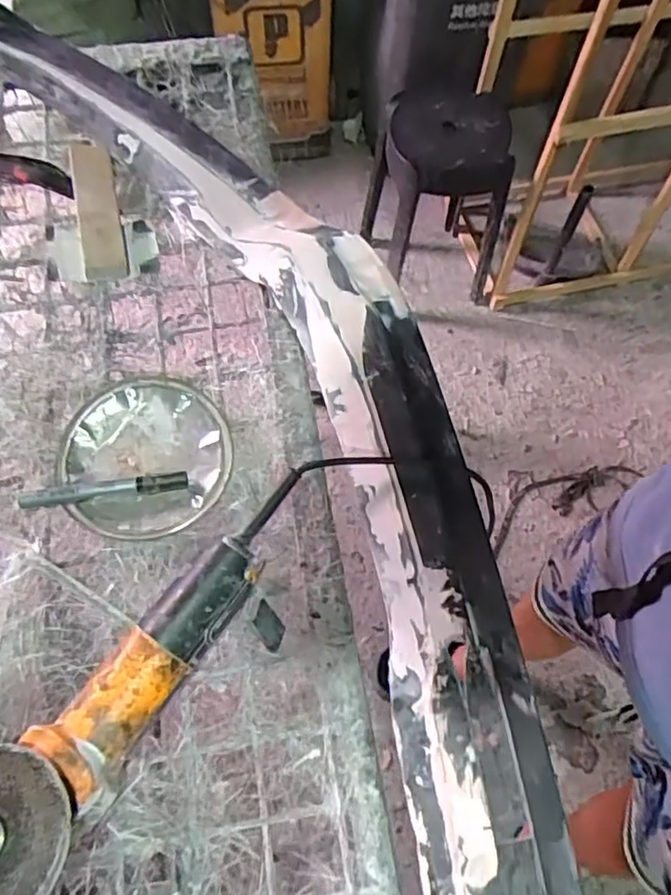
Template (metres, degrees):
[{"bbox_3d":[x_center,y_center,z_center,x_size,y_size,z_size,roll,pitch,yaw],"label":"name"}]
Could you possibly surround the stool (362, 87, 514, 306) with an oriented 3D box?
[{"bbox_3d":[0.232,-0.581,1.493,0.264,0.432,0.279,-11,64,-7],"label":"stool"}]

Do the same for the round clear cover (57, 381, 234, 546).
[{"bbox_3d":[-0.172,0.009,0.566,0.146,0.017,0.150,0,66,-1],"label":"round clear cover"}]

